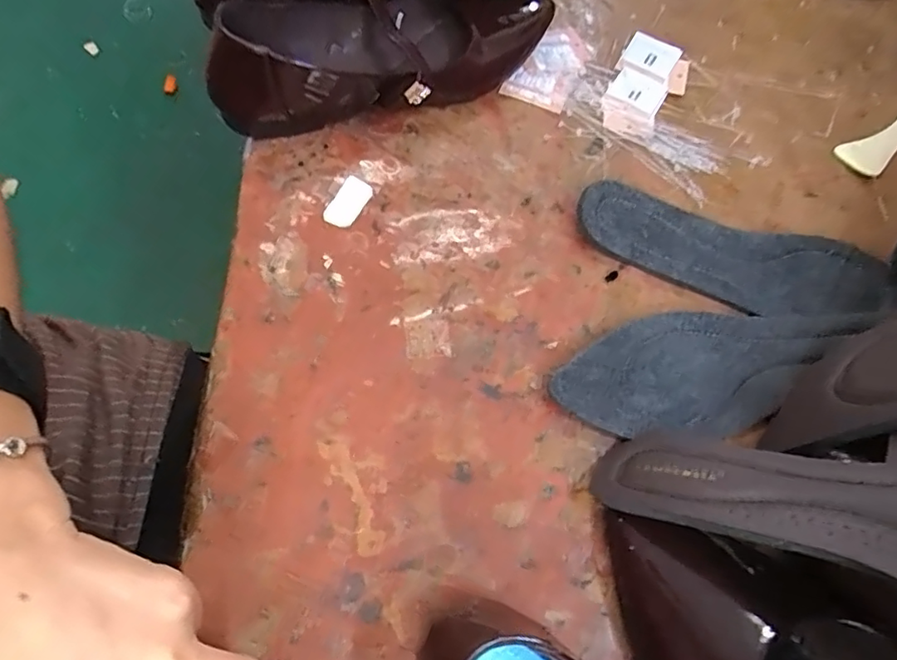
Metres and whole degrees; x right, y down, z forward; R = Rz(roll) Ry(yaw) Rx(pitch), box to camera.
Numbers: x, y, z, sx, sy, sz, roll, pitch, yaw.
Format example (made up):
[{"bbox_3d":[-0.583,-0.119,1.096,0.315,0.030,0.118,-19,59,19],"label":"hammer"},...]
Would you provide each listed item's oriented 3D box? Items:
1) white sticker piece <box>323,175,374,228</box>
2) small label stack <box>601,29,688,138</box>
[{"bbox_3d":[-0.067,-0.085,0.376,0.020,0.004,0.038,29,69,0],"label":"white sticker piece"},{"bbox_3d":[0.155,-0.191,0.442,0.054,0.005,0.111,22,65,7],"label":"small label stack"}]

